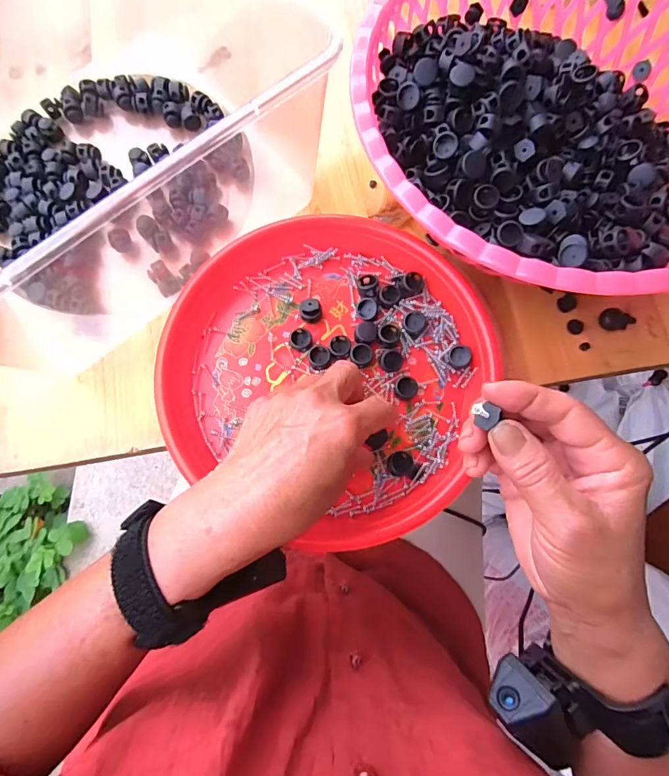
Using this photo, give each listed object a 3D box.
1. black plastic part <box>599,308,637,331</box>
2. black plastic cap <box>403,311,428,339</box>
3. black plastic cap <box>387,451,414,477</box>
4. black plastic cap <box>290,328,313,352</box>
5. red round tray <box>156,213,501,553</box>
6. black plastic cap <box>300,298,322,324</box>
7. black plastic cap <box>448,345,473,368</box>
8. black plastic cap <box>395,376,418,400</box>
[{"bbox_3d":[0.229,-0.055,0.344,0.030,0.008,0.017,-2,77,0],"label":"black plastic part"},{"bbox_3d":[0.062,-0.049,0.330,0.018,0.011,0.019,0,77,0],"label":"black plastic cap"},{"bbox_3d":[0.047,0.055,0.305,0.018,0.012,0.018,0,77,0],"label":"black plastic cap"},{"bbox_3d":[-0.025,-0.037,0.328,0.017,0.006,0.018,0,77,0],"label":"black plastic cap"},{"bbox_3d":[-0.006,-0.019,0.316,0.227,0.032,0.231,0,75,1],"label":"red round tray"},{"bbox_3d":[-0.018,-0.059,0.331,0.016,0.013,0.016,5,77,1],"label":"black plastic cap"},{"bbox_3d":[0.095,-0.024,0.321,0.017,0.008,0.015,41,81,9],"label":"black plastic cap"},{"bbox_3d":[0.054,0.000,0.321,0.017,0.005,0.018,0,77,0],"label":"black plastic cap"}]

